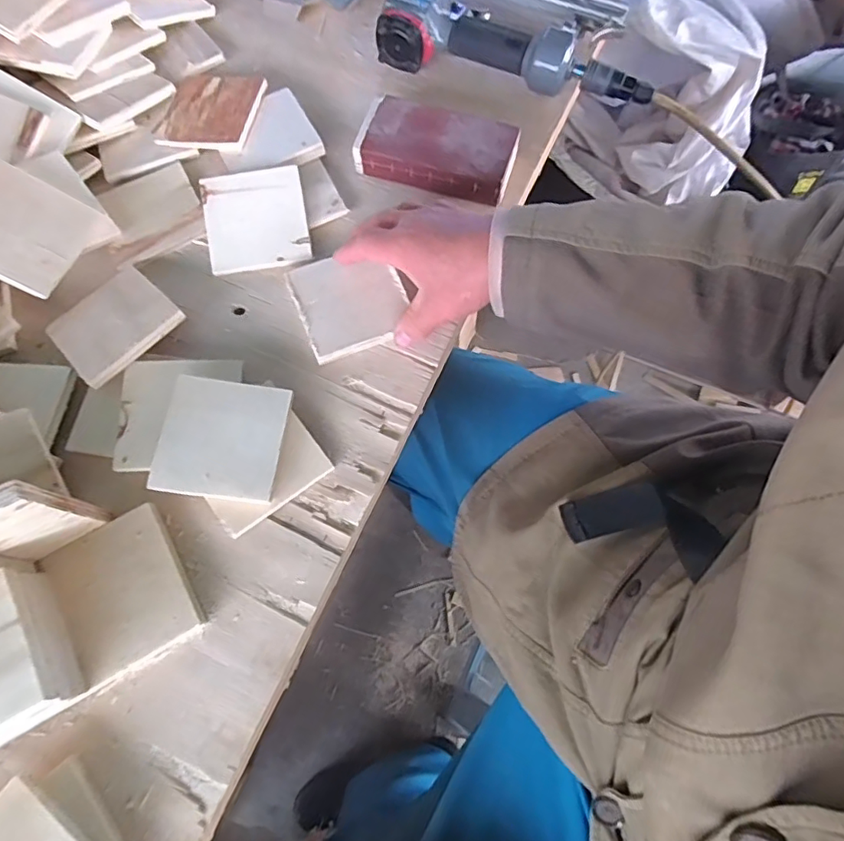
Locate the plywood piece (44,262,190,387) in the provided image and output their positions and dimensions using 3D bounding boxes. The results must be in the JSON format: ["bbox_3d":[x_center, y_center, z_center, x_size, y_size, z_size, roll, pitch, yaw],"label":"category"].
[{"bbox_3d":[-0.273,-0.088,0.477,0.109,0.009,0.094,37,74,28],"label":"plywood piece"}]

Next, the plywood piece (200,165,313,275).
[{"bbox_3d":[-0.156,-0.189,0.507,0.092,0.006,0.094,-10,85,0],"label":"plywood piece"}]

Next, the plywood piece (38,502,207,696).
[{"bbox_3d":[-0.224,0.128,0.408,0.088,0.016,0.103,-31,72,-10],"label":"plywood piece"}]

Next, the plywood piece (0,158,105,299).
[{"bbox_3d":[-0.345,-0.166,0.465,0.093,0.009,0.093,27,73,-17],"label":"plywood piece"}]

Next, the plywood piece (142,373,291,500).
[{"bbox_3d":[-0.157,0.013,0.427,0.091,0.011,0.092,7,70,3],"label":"plywood piece"}]

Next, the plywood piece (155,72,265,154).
[{"bbox_3d":[-0.215,-0.319,0.554,0.097,0.012,0.100,11,70,5],"label":"plywood piece"}]

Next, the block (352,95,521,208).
[{"bbox_3d":[0.015,-0.262,0.525,0.146,0.033,0.070,16,71,7],"label":"block"}]

